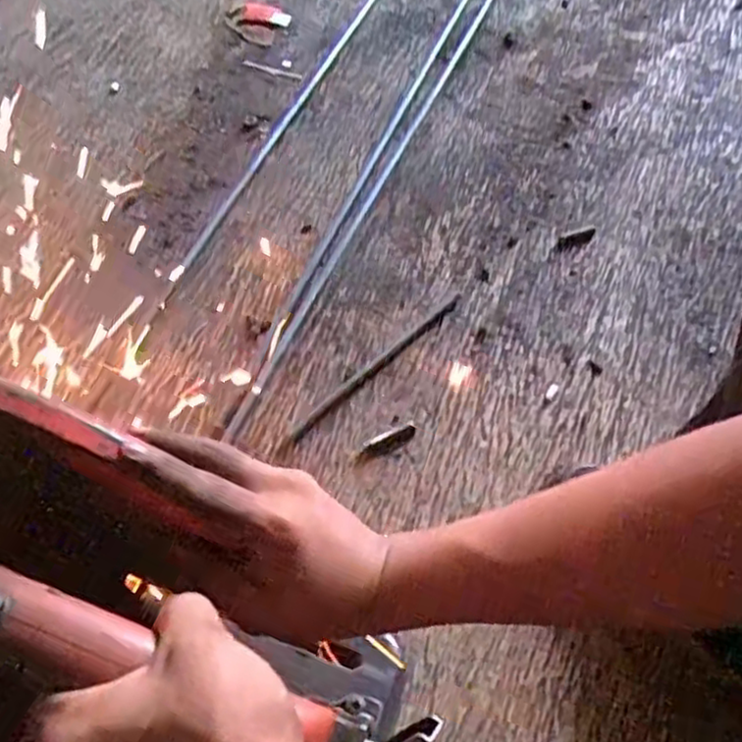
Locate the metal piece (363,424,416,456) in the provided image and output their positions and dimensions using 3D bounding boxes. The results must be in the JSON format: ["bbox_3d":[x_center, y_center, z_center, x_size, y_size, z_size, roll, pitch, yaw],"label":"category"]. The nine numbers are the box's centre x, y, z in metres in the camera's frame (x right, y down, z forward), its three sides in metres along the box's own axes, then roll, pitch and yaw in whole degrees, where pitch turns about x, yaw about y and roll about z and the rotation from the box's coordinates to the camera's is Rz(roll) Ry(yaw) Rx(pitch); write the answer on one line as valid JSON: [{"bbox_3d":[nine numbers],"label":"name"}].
[{"bbox_3d":[0.020,0.074,0.760,0.061,0.012,0.019,-23,58,-11],"label":"metal piece"}]

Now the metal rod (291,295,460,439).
[{"bbox_3d":[0.009,-0.008,0.822,0.268,0.007,0.017,-39,63,-20],"label":"metal rod"}]

